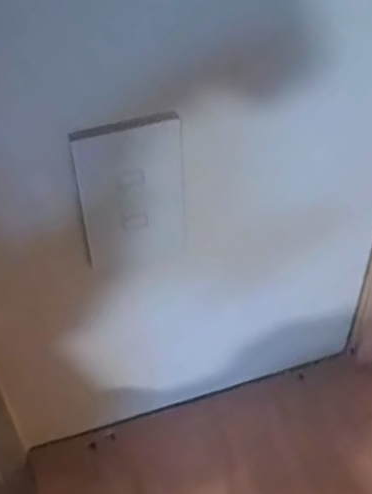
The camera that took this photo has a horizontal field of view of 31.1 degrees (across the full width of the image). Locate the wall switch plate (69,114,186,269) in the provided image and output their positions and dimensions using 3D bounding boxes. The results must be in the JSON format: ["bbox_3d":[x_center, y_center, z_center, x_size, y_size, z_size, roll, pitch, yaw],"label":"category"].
[{"bbox_3d":[-0.038,-0.034,0.471,0.073,0.124,0.011,-10,47,-9],"label":"wall switch plate"}]

